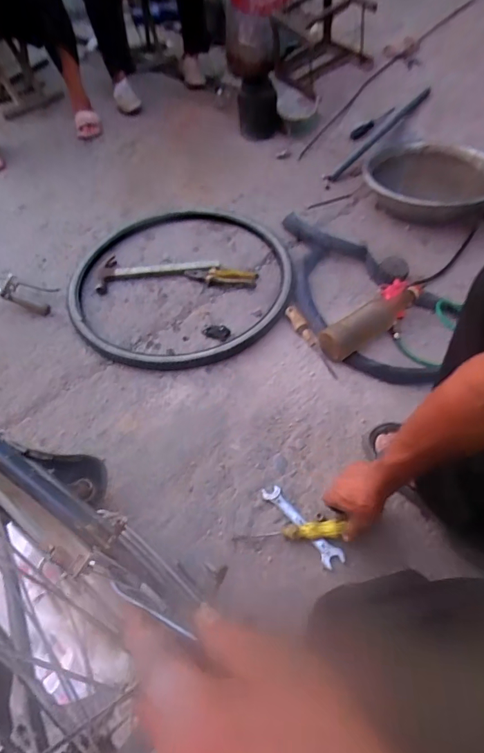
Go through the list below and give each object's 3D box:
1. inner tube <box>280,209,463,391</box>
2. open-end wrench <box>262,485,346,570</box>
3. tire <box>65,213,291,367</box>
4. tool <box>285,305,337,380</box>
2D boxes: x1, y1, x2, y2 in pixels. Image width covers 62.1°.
[{"bbox_3d":[0.282,-0.235,1.004,0.326,0.048,0.636,-20,57,-9],"label":"inner tube"},{"bbox_3d":[0.104,0.257,0.702,0.036,0.010,0.174,-37,61,-19],"label":"open-end wrench"},{"bbox_3d":[-0.161,-0.267,1.068,0.573,0.032,0.603,-2,56,3],"label":"tire"},{"bbox_3d":[0.158,-0.088,0.926,0.031,0.027,0.215,-23,58,-11],"label":"tool"}]

